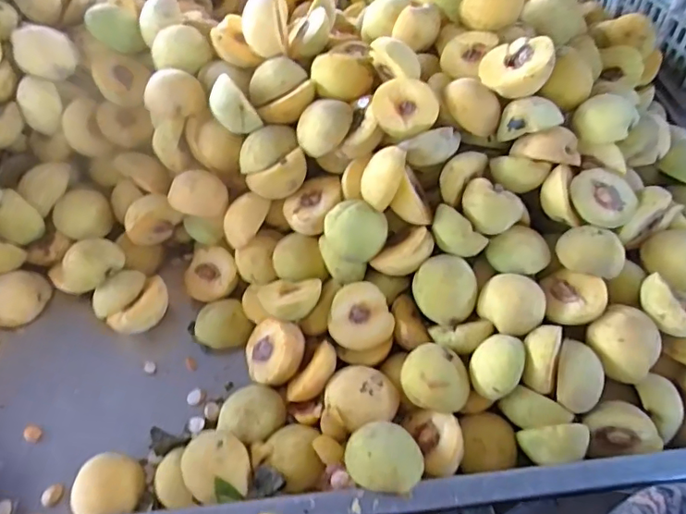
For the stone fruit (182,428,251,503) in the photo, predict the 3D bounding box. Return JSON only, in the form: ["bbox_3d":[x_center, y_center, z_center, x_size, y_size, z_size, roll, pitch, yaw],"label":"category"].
[{"bbox_3d":[-0.103,0.170,0.424,0.049,0.030,0.056,-23,57,-19],"label":"stone fruit"}]

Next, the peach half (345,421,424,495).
[{"bbox_3d":[0.033,0.157,0.410,0.060,0.023,0.053,16,54,9],"label":"peach half"}]

